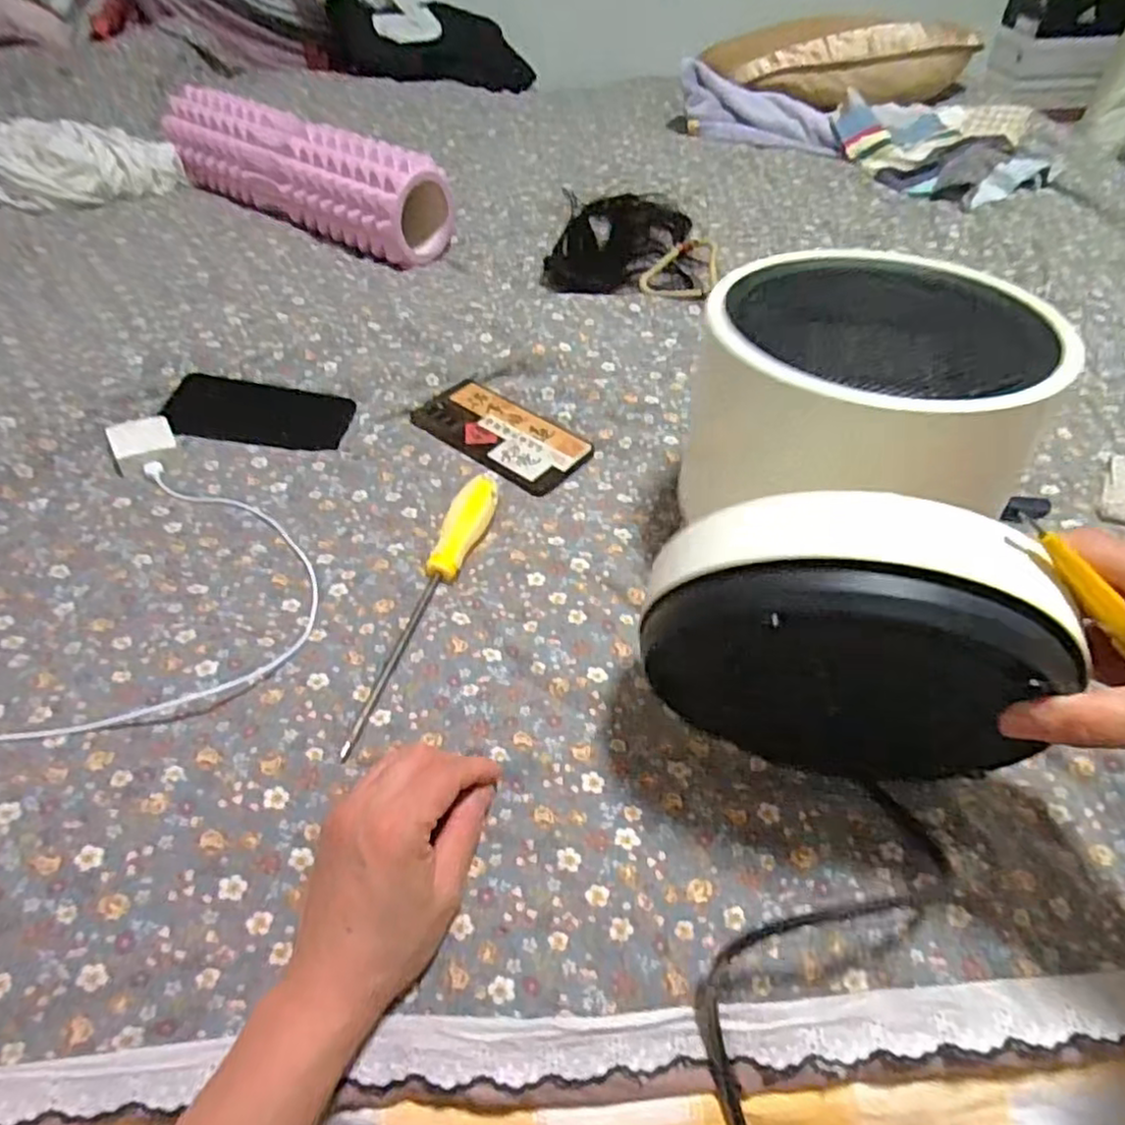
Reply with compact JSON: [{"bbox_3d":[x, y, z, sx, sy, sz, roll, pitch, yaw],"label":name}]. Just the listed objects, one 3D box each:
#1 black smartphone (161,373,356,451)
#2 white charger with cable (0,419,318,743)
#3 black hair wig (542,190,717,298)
[{"bbox_3d":[-0.270,-0.134,0.612,0.154,0.012,0.072,8,58,-6],"label":"black smartphone"},{"bbox_3d":[-0.260,-0.012,0.468,0.185,0.024,0.301,-3,47,-5],"label":"white charger with cable"},{"bbox_3d":[0.078,-0.394,0.841,0.179,0.039,0.229,6,47,4],"label":"black hair wig"}]

